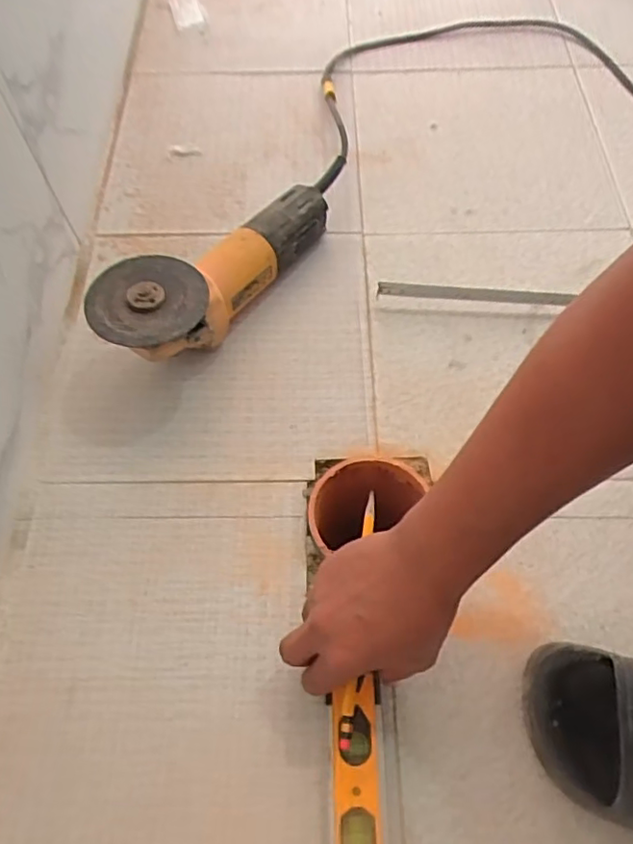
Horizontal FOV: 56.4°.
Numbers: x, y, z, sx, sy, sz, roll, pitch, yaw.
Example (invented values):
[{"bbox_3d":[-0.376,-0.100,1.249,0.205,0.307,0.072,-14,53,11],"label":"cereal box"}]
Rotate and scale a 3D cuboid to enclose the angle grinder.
[{"bbox_3d":[-0.097,-0.150,0.578,0.102,0.097,0.277,29,66,16],"label":"angle grinder"}]

